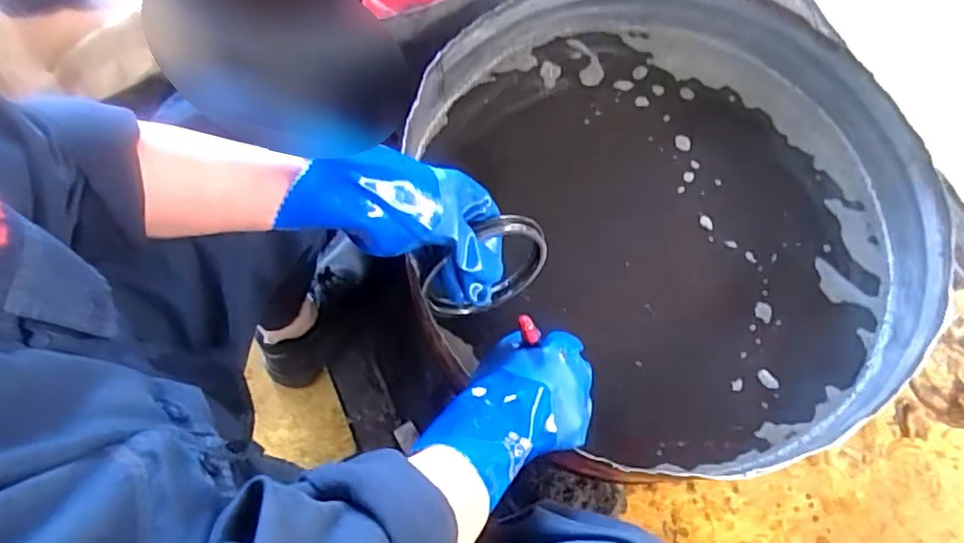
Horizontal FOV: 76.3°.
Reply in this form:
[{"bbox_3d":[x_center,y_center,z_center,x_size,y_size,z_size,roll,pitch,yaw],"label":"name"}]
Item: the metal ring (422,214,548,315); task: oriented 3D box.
[{"bbox_3d":[0.003,-0.004,0.608,0.122,0.135,0.024,3,44,-46],"label":"metal ring"}]

